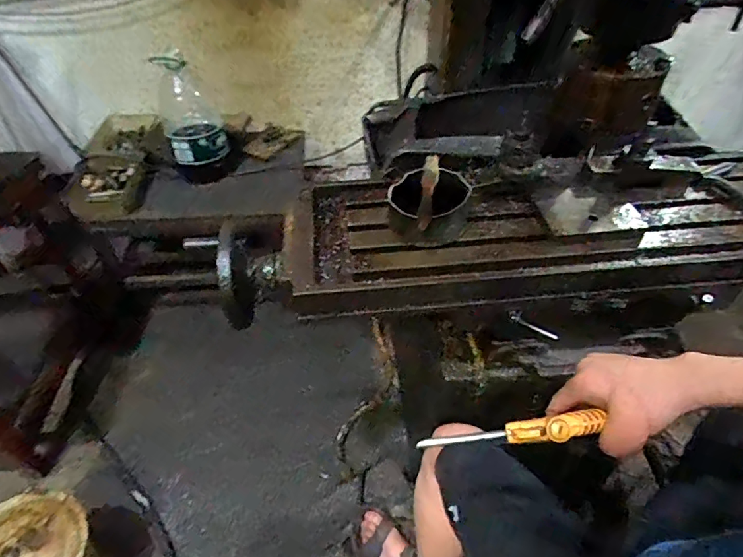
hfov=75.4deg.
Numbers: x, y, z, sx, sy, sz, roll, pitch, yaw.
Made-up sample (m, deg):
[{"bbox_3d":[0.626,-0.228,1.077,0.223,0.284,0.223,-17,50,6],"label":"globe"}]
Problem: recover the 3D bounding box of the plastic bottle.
[{"bbox_3d":[-0.537,-0.494,1.420,0.165,0.326,0.158,-19,49,-17],"label":"plastic bottle"}]

